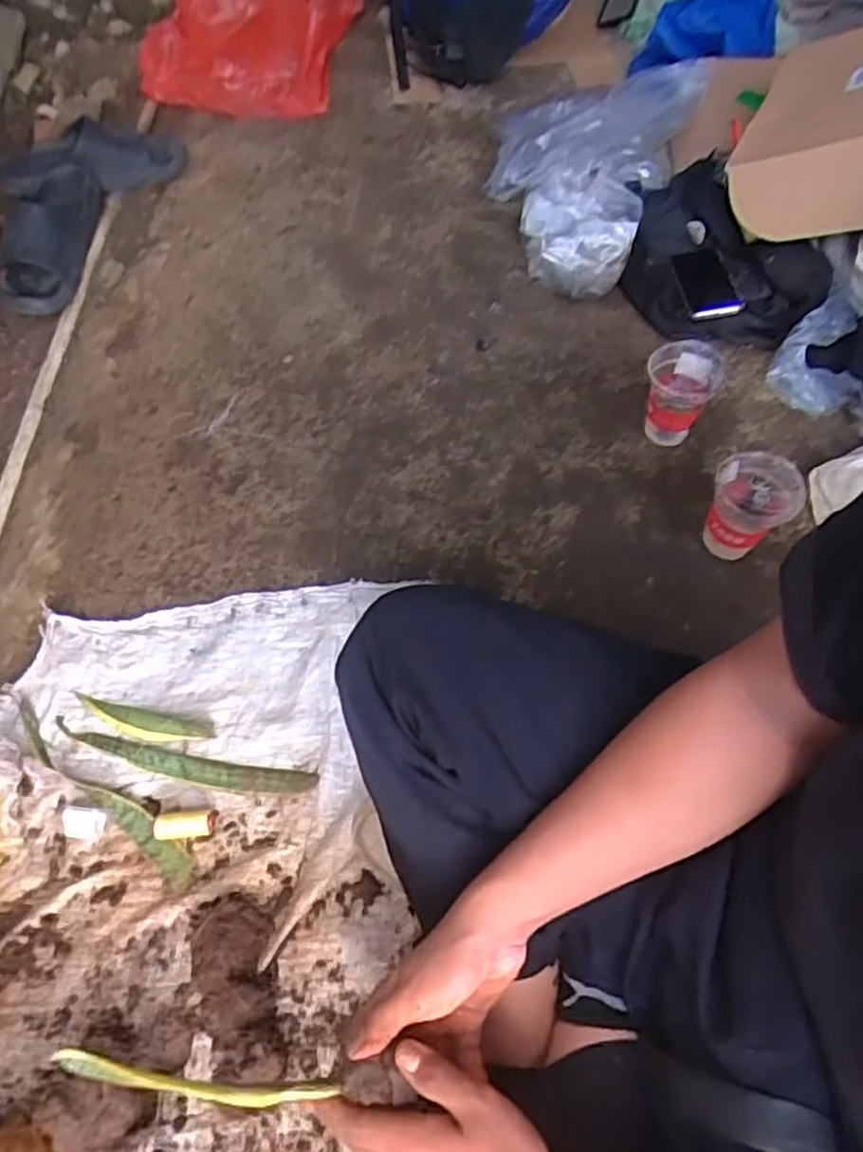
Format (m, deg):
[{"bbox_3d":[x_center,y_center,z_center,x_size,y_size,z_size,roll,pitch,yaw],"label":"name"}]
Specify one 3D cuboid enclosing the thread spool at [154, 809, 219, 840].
[{"bbox_3d":[-0.241,0.243,0.709,0.055,0.017,0.024,-6,59,-4],"label":"thread spool"}]

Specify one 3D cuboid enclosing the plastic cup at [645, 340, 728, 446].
[{"bbox_3d":[0.310,-0.230,0.923,0.084,0.118,0.084,0,59,0],"label":"plastic cup"}]

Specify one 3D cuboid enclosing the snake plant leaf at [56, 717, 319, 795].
[{"bbox_3d":[-0.261,0.192,0.747,0.283,0.010,0.034,9,60,5],"label":"snake plant leaf"}]

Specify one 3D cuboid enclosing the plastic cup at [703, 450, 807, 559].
[{"bbox_3d":[0.352,-0.067,0.820,0.086,0.117,0.089,0,59,0],"label":"plastic cup"}]

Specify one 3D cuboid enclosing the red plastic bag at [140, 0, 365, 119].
[{"bbox_3d":[-0.319,-0.980,1.332,0.349,0.139,0.317,18,61,10],"label":"red plastic bag"}]

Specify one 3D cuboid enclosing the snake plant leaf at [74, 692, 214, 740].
[{"bbox_3d":[-0.309,0.152,0.769,0.158,0.019,0.031,12,60,7],"label":"snake plant leaf"}]

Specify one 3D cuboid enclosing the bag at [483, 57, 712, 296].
[{"bbox_3d":[0.227,-0.658,1.173,0.293,0.112,0.483,22,62,12],"label":"bag"}]

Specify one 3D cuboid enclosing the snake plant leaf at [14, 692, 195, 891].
[{"bbox_3d":[-0.343,0.215,0.738,0.282,0.012,0.034,33,64,18],"label":"snake plant leaf"}]

